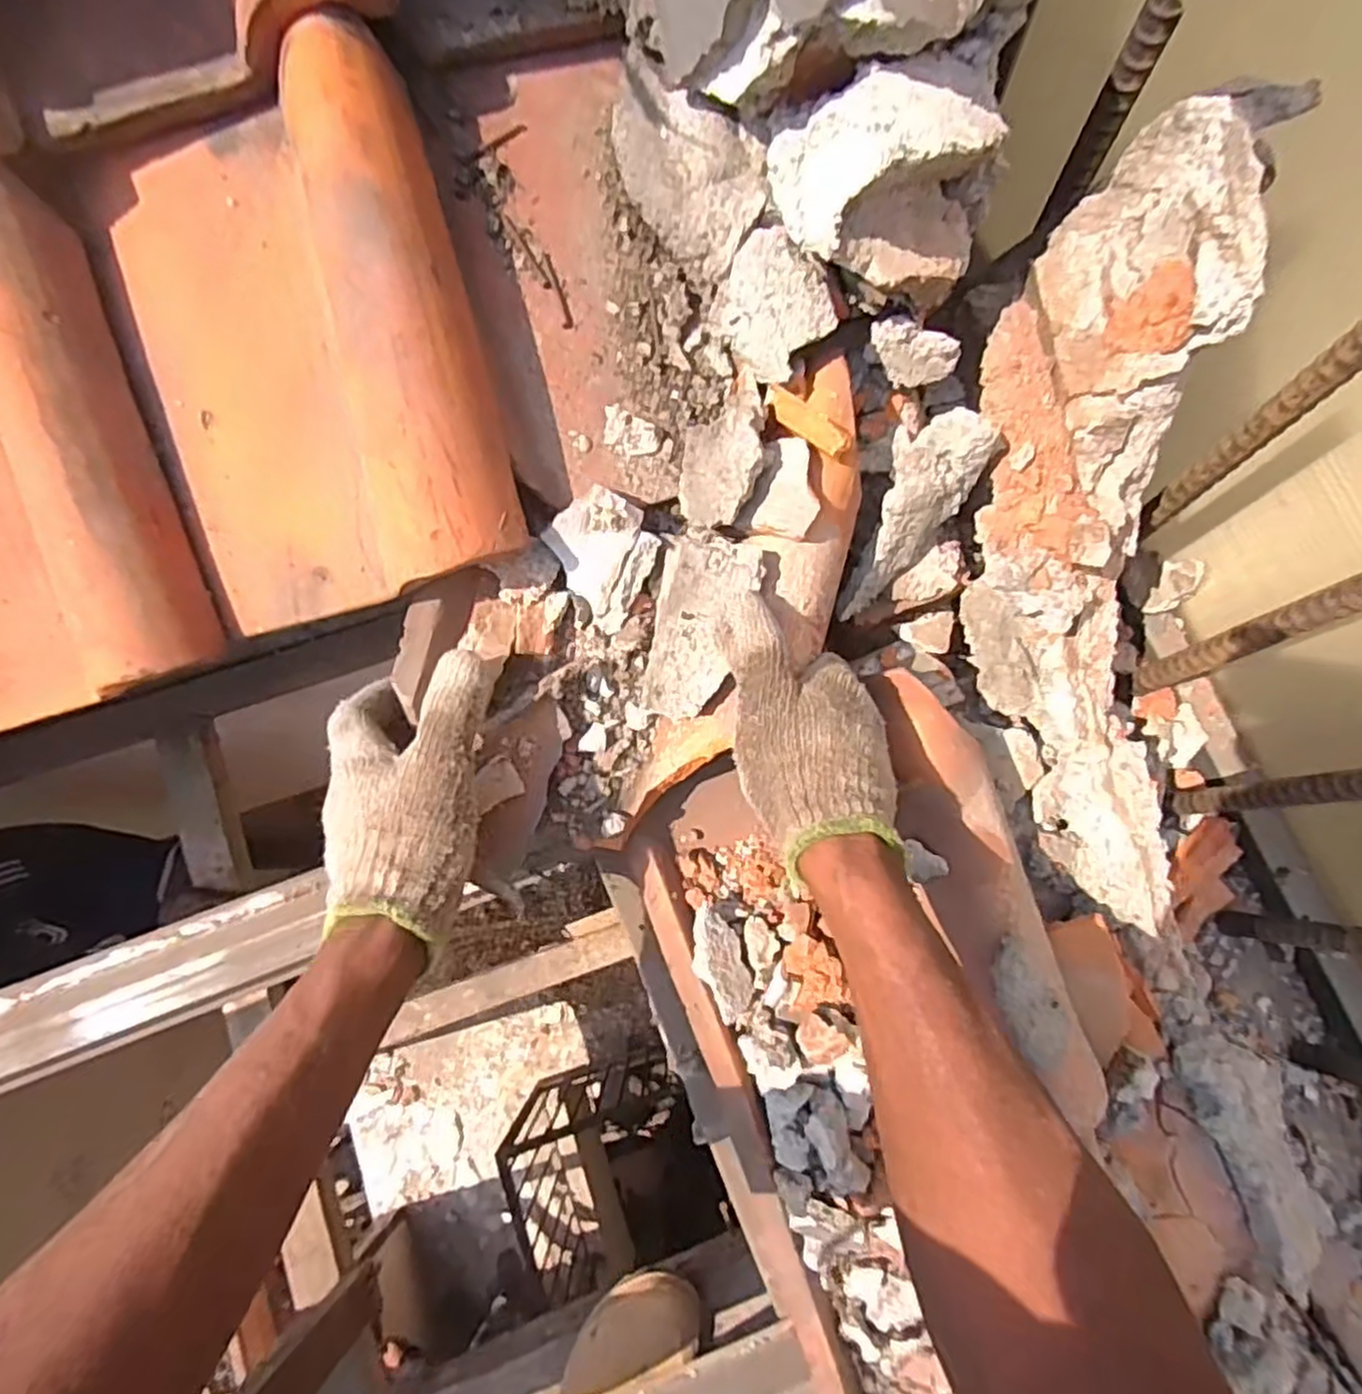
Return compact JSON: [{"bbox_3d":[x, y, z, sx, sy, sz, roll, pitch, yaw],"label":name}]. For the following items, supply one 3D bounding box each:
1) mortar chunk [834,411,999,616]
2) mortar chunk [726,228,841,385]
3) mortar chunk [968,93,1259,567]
[{"bbox_3d":[0.138,-0.110,0.459,0.051,0.038,0.133,27,121,5],"label":"mortar chunk"},{"bbox_3d":[0.047,-0.203,0.394,0.056,0.036,0.056,39,108,-12],"label":"mortar chunk"},{"bbox_3d":[0.238,-0.185,0.416,0.112,0.080,0.230,9,117,2],"label":"mortar chunk"}]

